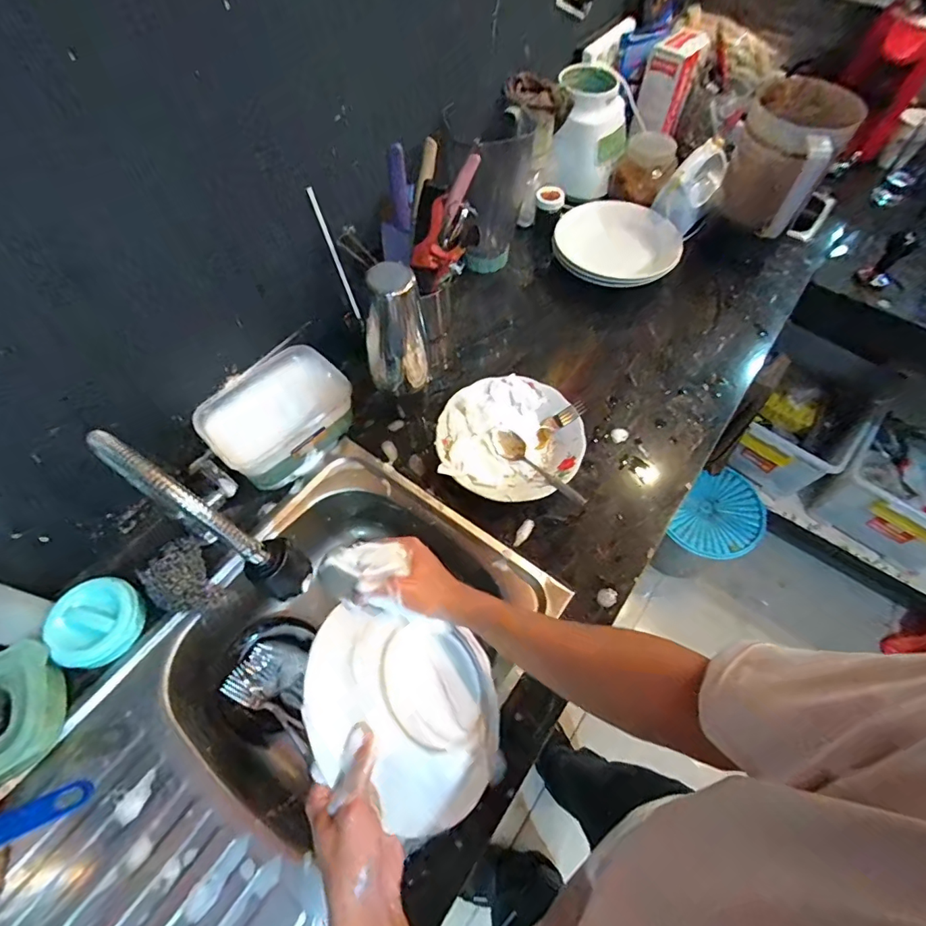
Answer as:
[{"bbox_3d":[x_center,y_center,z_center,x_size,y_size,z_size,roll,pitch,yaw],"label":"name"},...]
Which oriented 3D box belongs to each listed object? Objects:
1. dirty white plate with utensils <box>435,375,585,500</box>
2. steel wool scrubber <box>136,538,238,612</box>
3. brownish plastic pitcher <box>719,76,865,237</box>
[{"bbox_3d":[0.069,-0.030,0.708,0.204,0.050,0.200,0,60,0],"label":"dirty white plate with utensils"},{"bbox_3d":[-0.353,0.148,0.603,0.073,0.030,0.117,-39,67,-20],"label":"steel wool scrubber"},{"bbox_3d":[0.519,-0.491,0.791,0.139,0.169,0.170,36,66,19],"label":"brownish plastic pitcher"}]

